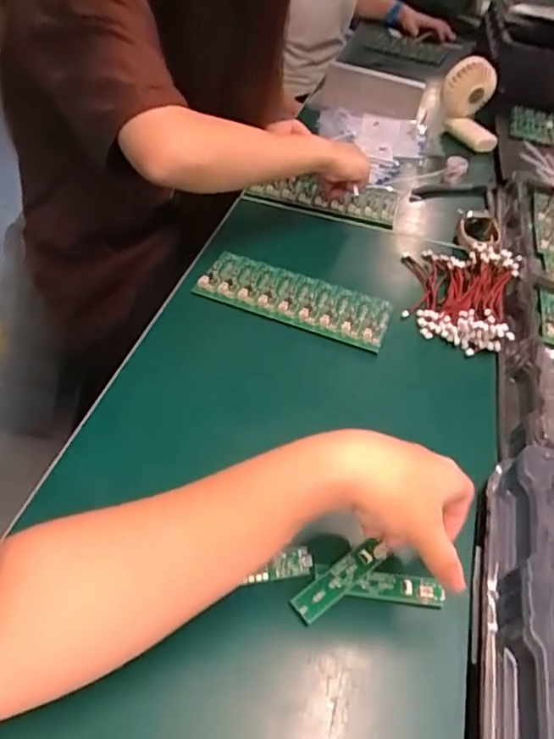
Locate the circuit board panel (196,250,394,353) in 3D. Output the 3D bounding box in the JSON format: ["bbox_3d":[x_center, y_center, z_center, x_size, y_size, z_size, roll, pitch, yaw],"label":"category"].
[{"bbox_3d":[0.020,-0.075,0.571,0.193,0.009,0.084,20,43,12],"label":"circuit board panel"}]

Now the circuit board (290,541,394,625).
[{"bbox_3d":[0.040,0.135,0.357,0.072,0.007,0.020,-26,49,-30],"label":"circuit board"}]

